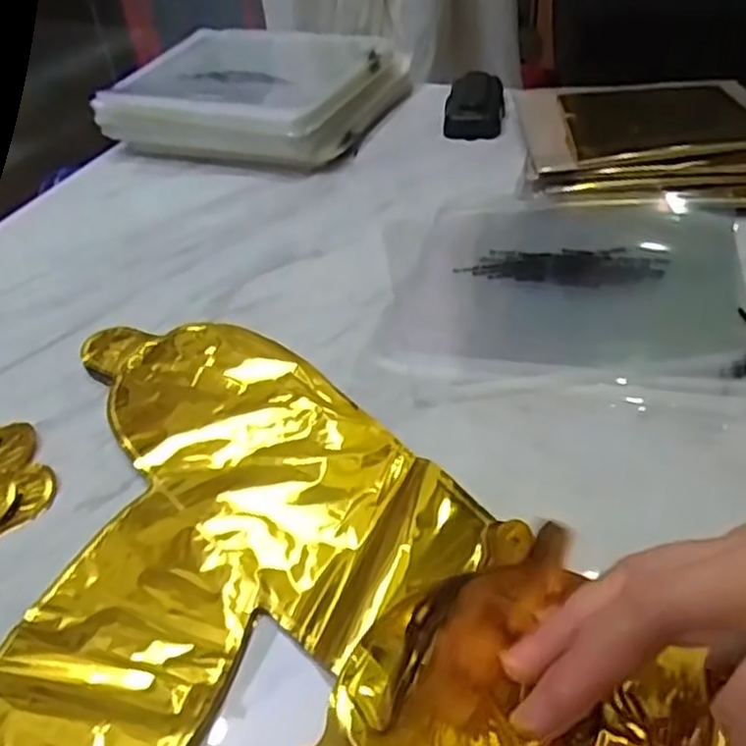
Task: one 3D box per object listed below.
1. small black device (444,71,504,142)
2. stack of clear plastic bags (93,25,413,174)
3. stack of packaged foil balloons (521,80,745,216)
[{"bbox_3d":[0.094,-0.248,0.687,0.054,0.031,0.099,0,40,8],"label":"small black device"},{"bbox_3d":[-0.106,-0.273,0.716,0.233,0.059,0.229,12,43,21],"label":"stack of clear plastic bags"},{"bbox_3d":[0.223,-0.185,0.584,0.196,0.036,0.200,2,41,10],"label":"stack of packaged foil balloons"}]

